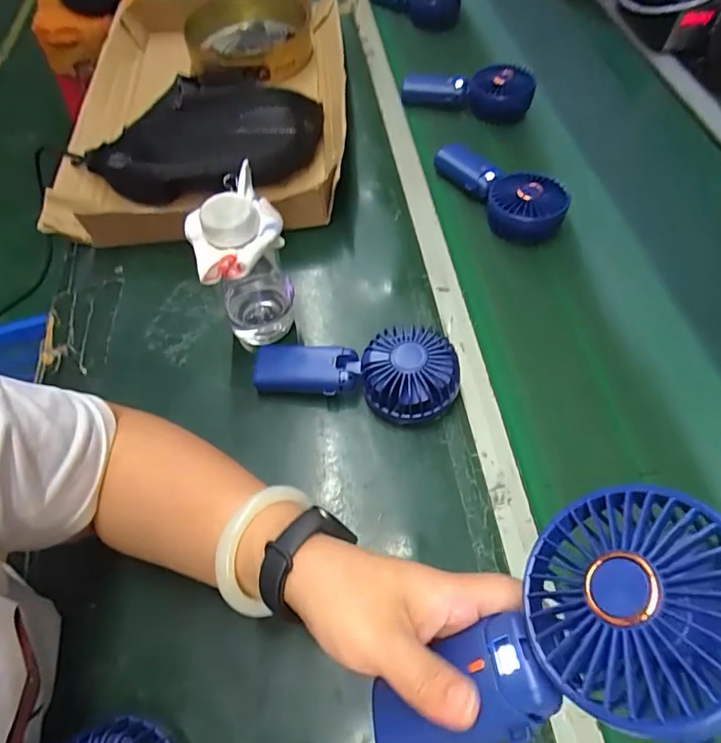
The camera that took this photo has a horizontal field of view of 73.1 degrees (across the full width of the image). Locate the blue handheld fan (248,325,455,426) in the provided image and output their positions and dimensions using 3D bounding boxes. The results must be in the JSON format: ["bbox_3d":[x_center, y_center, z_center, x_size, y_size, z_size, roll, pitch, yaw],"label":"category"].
[{"bbox_3d":[-0.005,-0.004,0.448,0.186,0.049,0.079,10,60,9],"label":"blue handheld fan"}]

